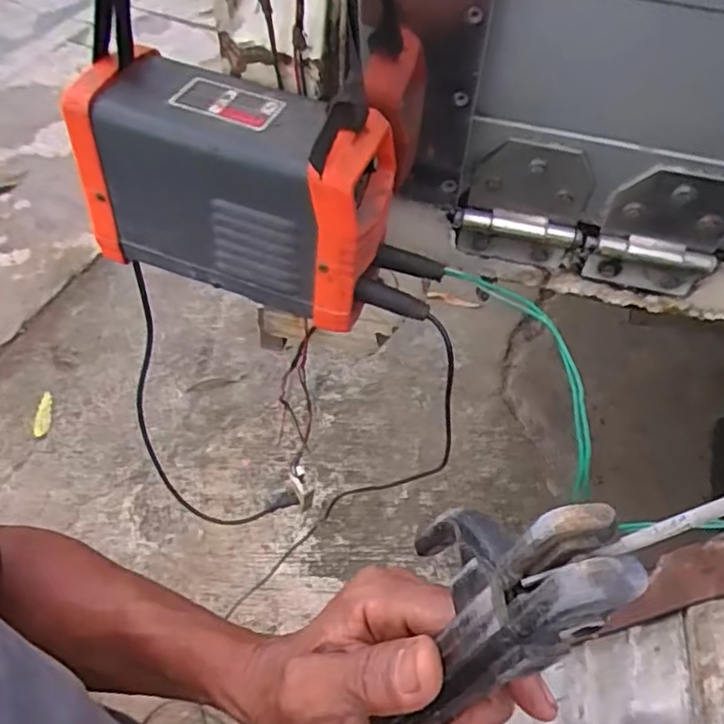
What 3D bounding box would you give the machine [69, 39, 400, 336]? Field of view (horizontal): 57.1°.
[{"bbox_3d":[-0.101,-0.146,0.547,0.236,0.158,0.098,17,52,9],"label":"machine"}]

